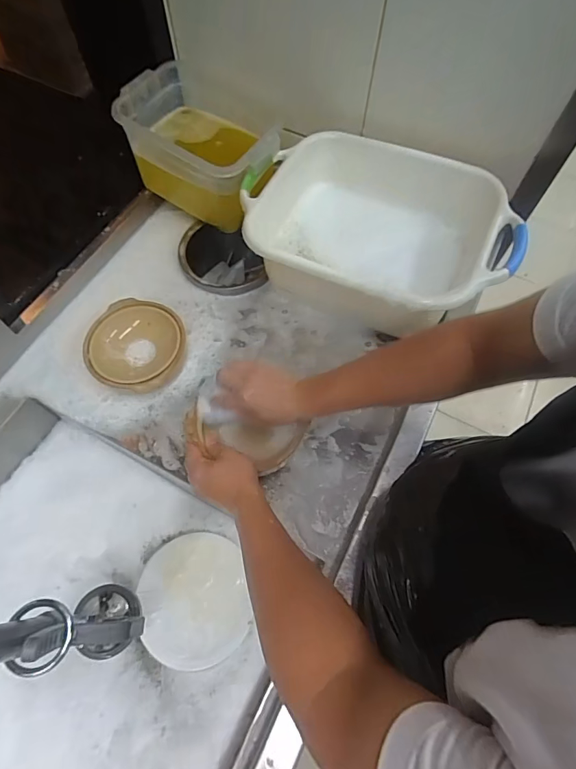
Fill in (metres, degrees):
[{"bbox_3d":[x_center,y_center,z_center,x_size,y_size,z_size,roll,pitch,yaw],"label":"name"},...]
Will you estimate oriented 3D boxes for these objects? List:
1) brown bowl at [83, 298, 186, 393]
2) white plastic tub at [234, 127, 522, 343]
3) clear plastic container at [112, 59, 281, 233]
[{"bbox_3d":[-0.258,-0.062,0.715,0.160,0.054,0.162,0,65,-1],"label":"brown bowl"},{"bbox_3d":[0.148,-0.260,0.743,0.449,0.156,0.330,24,66,10],"label":"white plastic tub"},{"bbox_3d":[-0.155,-0.440,0.789,0.279,0.165,0.188,32,68,14],"label":"clear plastic container"}]

